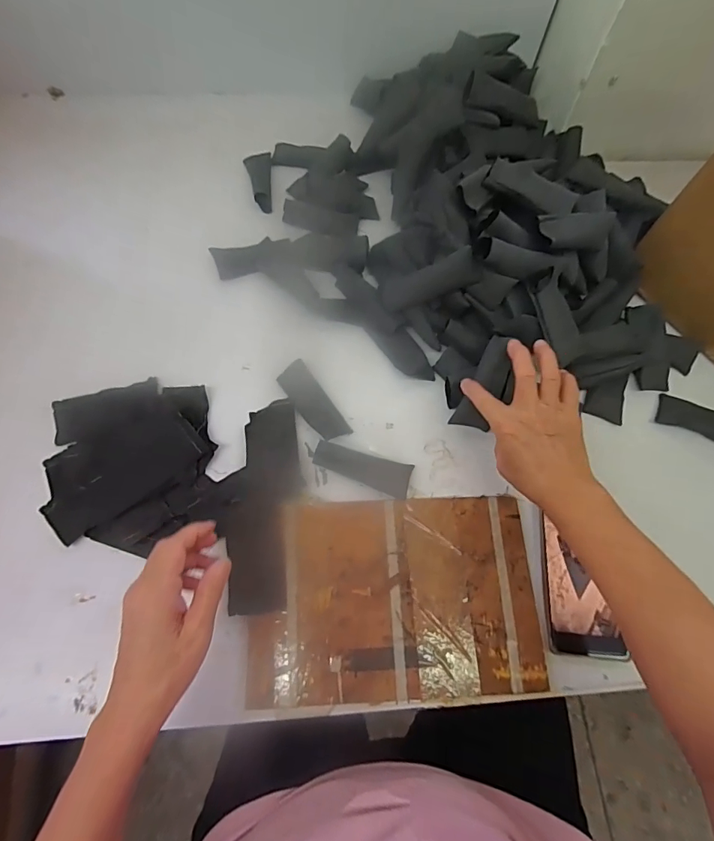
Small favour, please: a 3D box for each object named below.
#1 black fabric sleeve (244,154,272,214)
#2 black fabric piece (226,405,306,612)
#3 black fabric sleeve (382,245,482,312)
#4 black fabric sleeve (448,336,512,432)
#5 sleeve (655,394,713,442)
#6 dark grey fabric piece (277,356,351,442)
[{"bbox_3d":[-0.136,-0.345,0.612,0.037,0.023,0.114,-11,69,-6],"label":"black fabric sleeve"},{"bbox_3d":[-0.095,0.080,0.447,0.065,0.004,0.221,4,68,0],"label":"black fabric piece"},{"bbox_3d":[0.082,-0.154,0.482,0.108,0.035,0.029,-17,66,23],"label":"black fabric sleeve"},{"bbox_3d":[0.141,-0.039,0.464,0.037,0.010,0.104,23,95,8],"label":"black fabric sleeve"},{"bbox_3d":[0.406,0.004,0.495,0.106,0.007,0.035,23,88,17],"label":"sleeve"},{"bbox_3d":[-0.051,-0.020,0.489,0.036,0.016,0.104,-32,72,-14],"label":"dark grey fabric piece"}]

